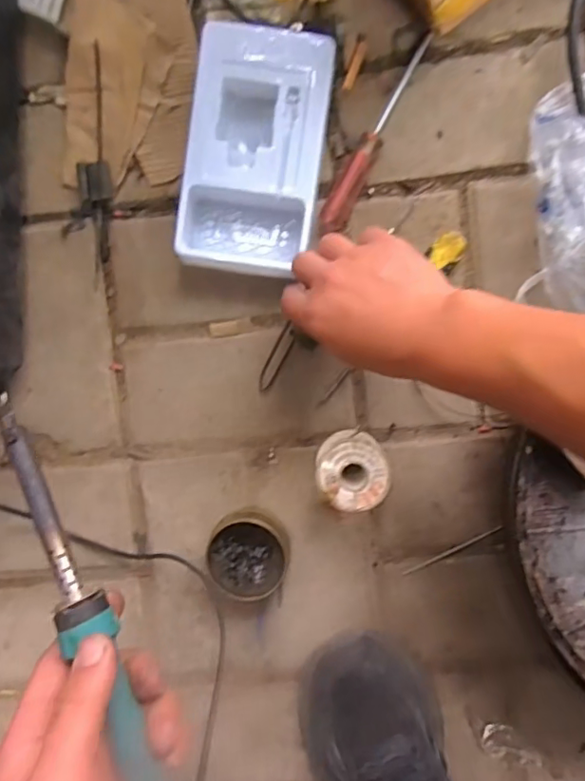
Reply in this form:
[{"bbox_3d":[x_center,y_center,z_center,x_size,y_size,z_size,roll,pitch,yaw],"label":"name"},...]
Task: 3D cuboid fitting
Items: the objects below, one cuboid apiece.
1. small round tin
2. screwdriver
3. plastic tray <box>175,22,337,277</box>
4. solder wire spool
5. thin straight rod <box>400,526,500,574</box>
[{"bbox_3d":[-0.035,0.133,0.436,0.062,0.033,0.068,0,94,5],"label":"small round tin"},{"bbox_3d":[0.062,-0.200,0.416,0.022,0.021,0.166,25,96,2],"label":"screwdriver"},{"bbox_3d":[-0.028,-0.182,0.416,0.102,0.031,0.176,9,95,4],"label":"plastic tray"},{"bbox_3d":[0.047,0.060,0.417,0.052,0.052,0.055,0,93,3],"label":"solder wire spool"},{"bbox_3d":[0.134,0.134,0.445,0.089,0.005,0.005,-28,92,6],"label":"thin straight rod"}]

